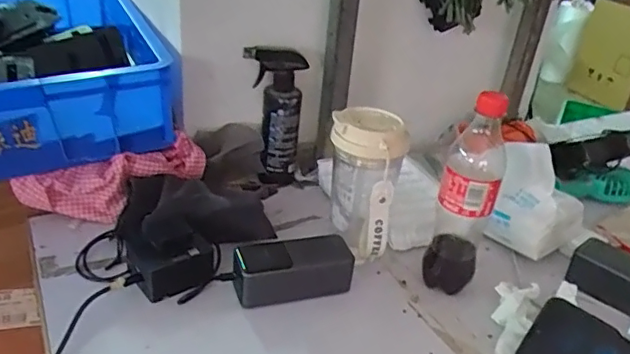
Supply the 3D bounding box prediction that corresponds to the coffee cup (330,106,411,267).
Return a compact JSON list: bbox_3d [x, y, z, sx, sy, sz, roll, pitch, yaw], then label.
[{"bbox_3d":[0.057,0.020,0.670,0.086,0.189,0.093,7,31,2],"label":"coffee cup"}]

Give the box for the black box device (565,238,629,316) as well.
[{"bbox_3d":[0.375,0.126,0.666,0.131,0.044,0.052,30,39,35],"label":"black box device"}]

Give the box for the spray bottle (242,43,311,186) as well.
[{"bbox_3d":[-0.060,-0.089,0.822,0.085,0.196,0.060,-1,32,-11],"label":"spray bottle"}]

